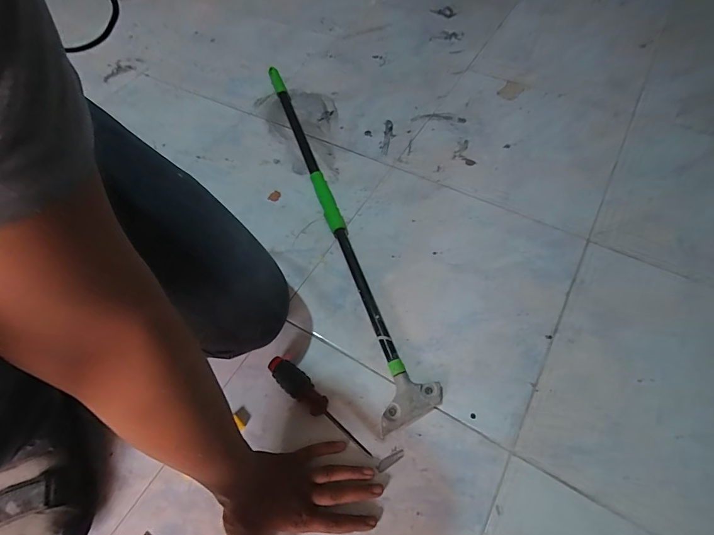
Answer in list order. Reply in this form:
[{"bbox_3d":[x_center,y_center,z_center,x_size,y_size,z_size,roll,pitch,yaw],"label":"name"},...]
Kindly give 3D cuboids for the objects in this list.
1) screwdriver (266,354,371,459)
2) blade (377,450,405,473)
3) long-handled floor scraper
[{"bbox_3d":[-0.057,0.194,0.525,0.183,0.027,0.035,37,67,23],"label":"screwdriver"},{"bbox_3d":[0.045,0.257,0.495,0.041,0.004,0.012,-29,61,-14],"label":"blade"},{"bbox_3d":[-0.046,-0.129,0.715,0.097,0.039,0.843,-17,59,-7],"label":"long-handled floor scraper"}]

